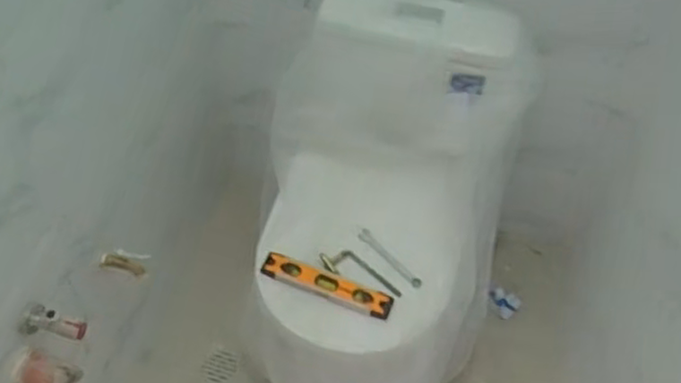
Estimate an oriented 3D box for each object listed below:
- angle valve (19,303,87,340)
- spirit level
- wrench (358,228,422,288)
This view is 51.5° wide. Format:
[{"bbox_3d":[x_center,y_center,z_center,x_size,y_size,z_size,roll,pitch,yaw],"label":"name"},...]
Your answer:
[{"bbox_3d":[-0.405,0.185,0.988,0.082,0.061,0.034,13,58,7],"label":"angle valve"},{"bbox_3d":[-0.021,0.152,1.151,0.217,0.020,0.049,19,59,11],"label":"spirit level"},{"bbox_3d":[0.082,0.113,1.191,0.020,0.012,0.142,-35,64,-21],"label":"wrench"}]

